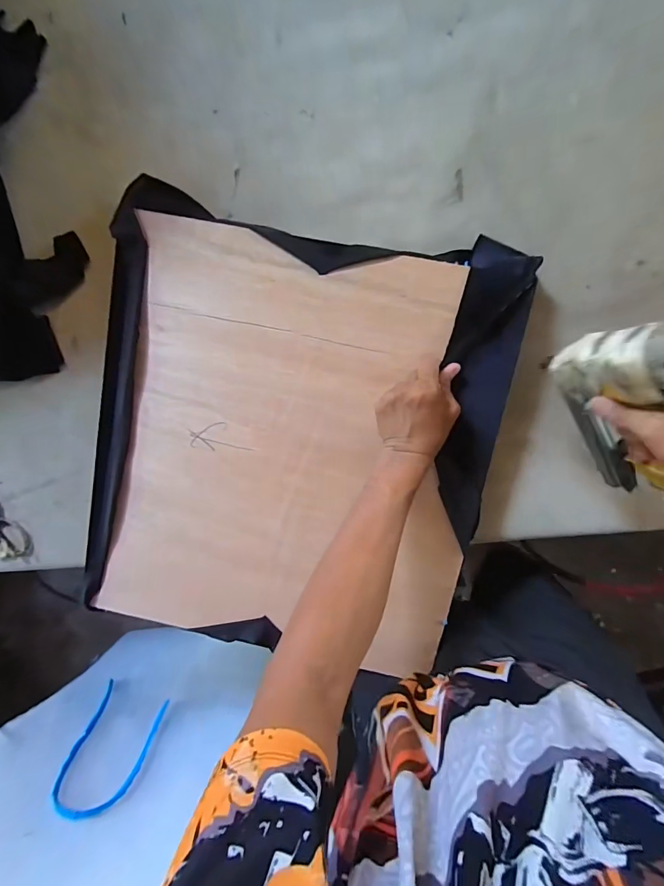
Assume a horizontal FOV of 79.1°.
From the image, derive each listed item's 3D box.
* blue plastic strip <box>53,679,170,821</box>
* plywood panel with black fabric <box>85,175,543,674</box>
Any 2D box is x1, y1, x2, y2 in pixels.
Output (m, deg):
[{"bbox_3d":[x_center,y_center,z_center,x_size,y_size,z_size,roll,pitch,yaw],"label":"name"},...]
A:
[{"bbox_3d":[-0.593,0.822,1.111,0.201,0.392,0.030,6,100,-8],"label":"blue plastic strip"},{"bbox_3d":[-0.061,0.010,0.535,0.511,0.051,0.571,12,96,7],"label":"plywood panel with black fabric"}]

